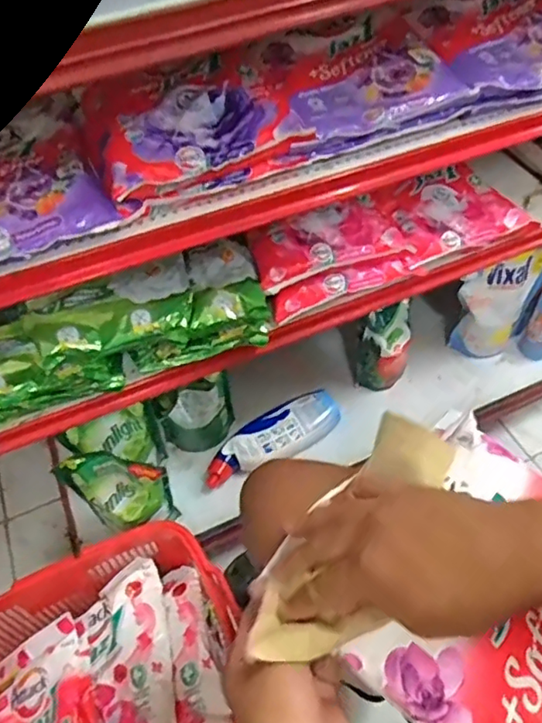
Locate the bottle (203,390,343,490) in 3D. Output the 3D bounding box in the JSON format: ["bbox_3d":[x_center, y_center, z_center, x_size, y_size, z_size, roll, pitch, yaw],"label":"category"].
[{"bbox_3d":[0.002,0.132,0.938,0.243,0.052,0.083,-28,57,-16],"label":"bottle"}]

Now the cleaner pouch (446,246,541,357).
[{"bbox_3d":[0.380,-0.090,0.952,0.141,0.216,0.055,-6,54,-1],"label":"cleaner pouch"}]

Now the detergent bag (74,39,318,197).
[{"bbox_3d":[-0.078,-0.258,0.606,0.231,0.046,0.162,-21,55,-12],"label":"detergent bag"}]

